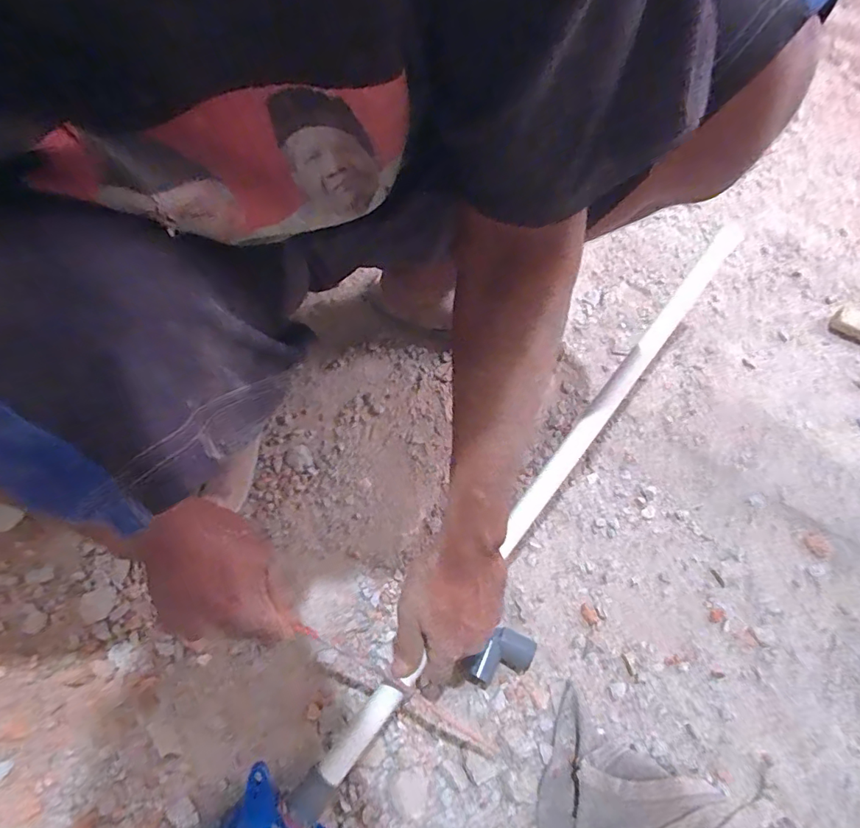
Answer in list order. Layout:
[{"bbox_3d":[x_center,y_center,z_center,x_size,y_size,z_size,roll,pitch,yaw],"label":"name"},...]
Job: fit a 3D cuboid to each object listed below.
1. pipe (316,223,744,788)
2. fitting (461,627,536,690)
[{"bbox_3d":[0.126,0.050,0.480,0.024,0.024,0.653,37,78,16],"label":"pipe"},{"bbox_3d":[0.069,0.246,0.503,0.074,0.036,0.043,-21,68,-12],"label":"fitting"}]

